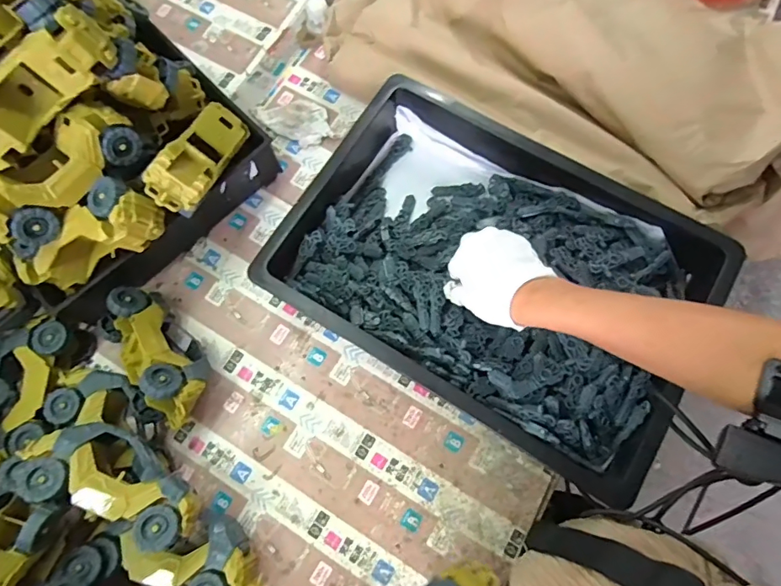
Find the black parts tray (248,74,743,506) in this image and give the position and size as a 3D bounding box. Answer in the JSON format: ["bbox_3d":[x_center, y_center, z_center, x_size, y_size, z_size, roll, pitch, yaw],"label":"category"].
[{"bbox_3d":[0.110,-0.026,0.546,0.430,0.101,0.313,31,74,9],"label":"black parts tray"}]

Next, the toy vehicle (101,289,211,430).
[{"bbox_3d":[-0.261,0.070,0.526,0.075,0.088,0.161,-32,75,-10],"label":"toy vehicle"}]

